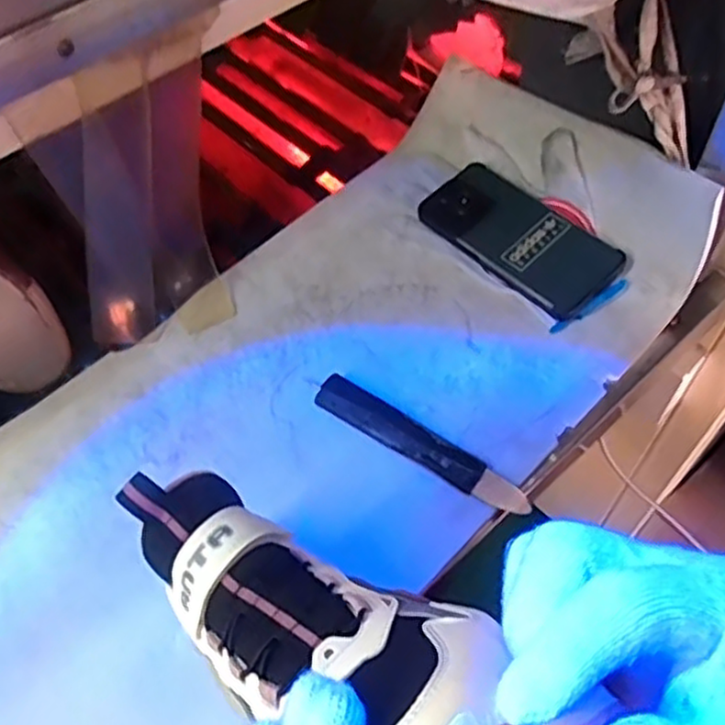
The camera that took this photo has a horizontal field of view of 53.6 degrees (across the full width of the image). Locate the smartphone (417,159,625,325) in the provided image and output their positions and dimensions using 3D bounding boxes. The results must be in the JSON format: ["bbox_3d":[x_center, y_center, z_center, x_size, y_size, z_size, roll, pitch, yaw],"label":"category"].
[{"bbox_3d":[0.128,-0.108,0.594,0.083,0.014,0.168,-43,63,-11],"label":"smartphone"}]

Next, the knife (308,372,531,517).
[{"bbox_3d":[0.040,0.058,0.503,0.166,0.017,0.026,31,64,19],"label":"knife"}]

